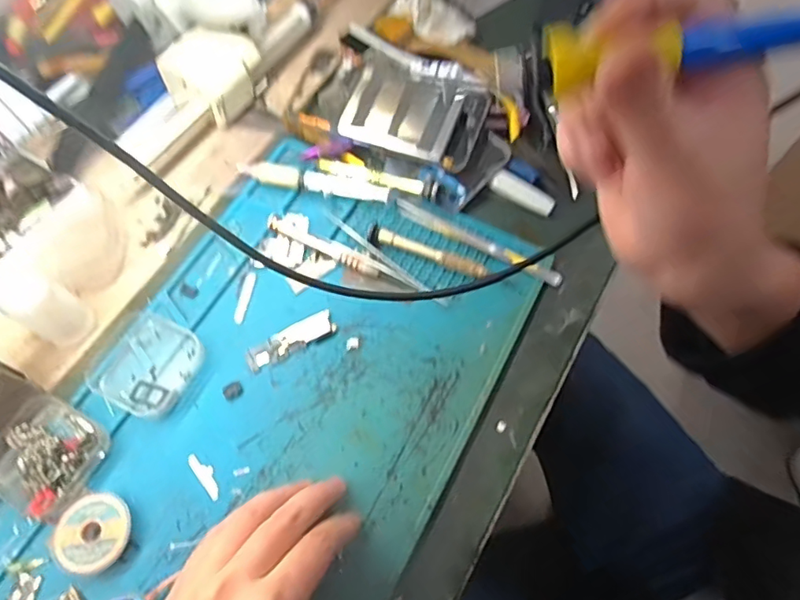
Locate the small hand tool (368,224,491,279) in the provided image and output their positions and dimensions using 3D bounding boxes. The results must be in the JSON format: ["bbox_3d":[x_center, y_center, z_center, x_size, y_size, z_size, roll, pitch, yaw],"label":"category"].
[{"bbox_3d":[0.021,-0.035,0.394,0.093,0.009,0.012,20,69,9],"label":"small hand tool"}]

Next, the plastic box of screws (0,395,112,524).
[{"bbox_3d":[-0.227,0.099,0.337,0.068,0.021,0.061,29,70,12],"label":"plastic box of screws"}]

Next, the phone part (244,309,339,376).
[{"bbox_3d":[-0.078,0.028,0.374,0.065,0.004,0.020,-27,69,-10],"label":"phone part"}]

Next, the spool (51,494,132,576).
[{"bbox_3d":[-0.186,0.142,0.320,0.043,0.011,0.043,0,67,1],"label":"spool"}]

